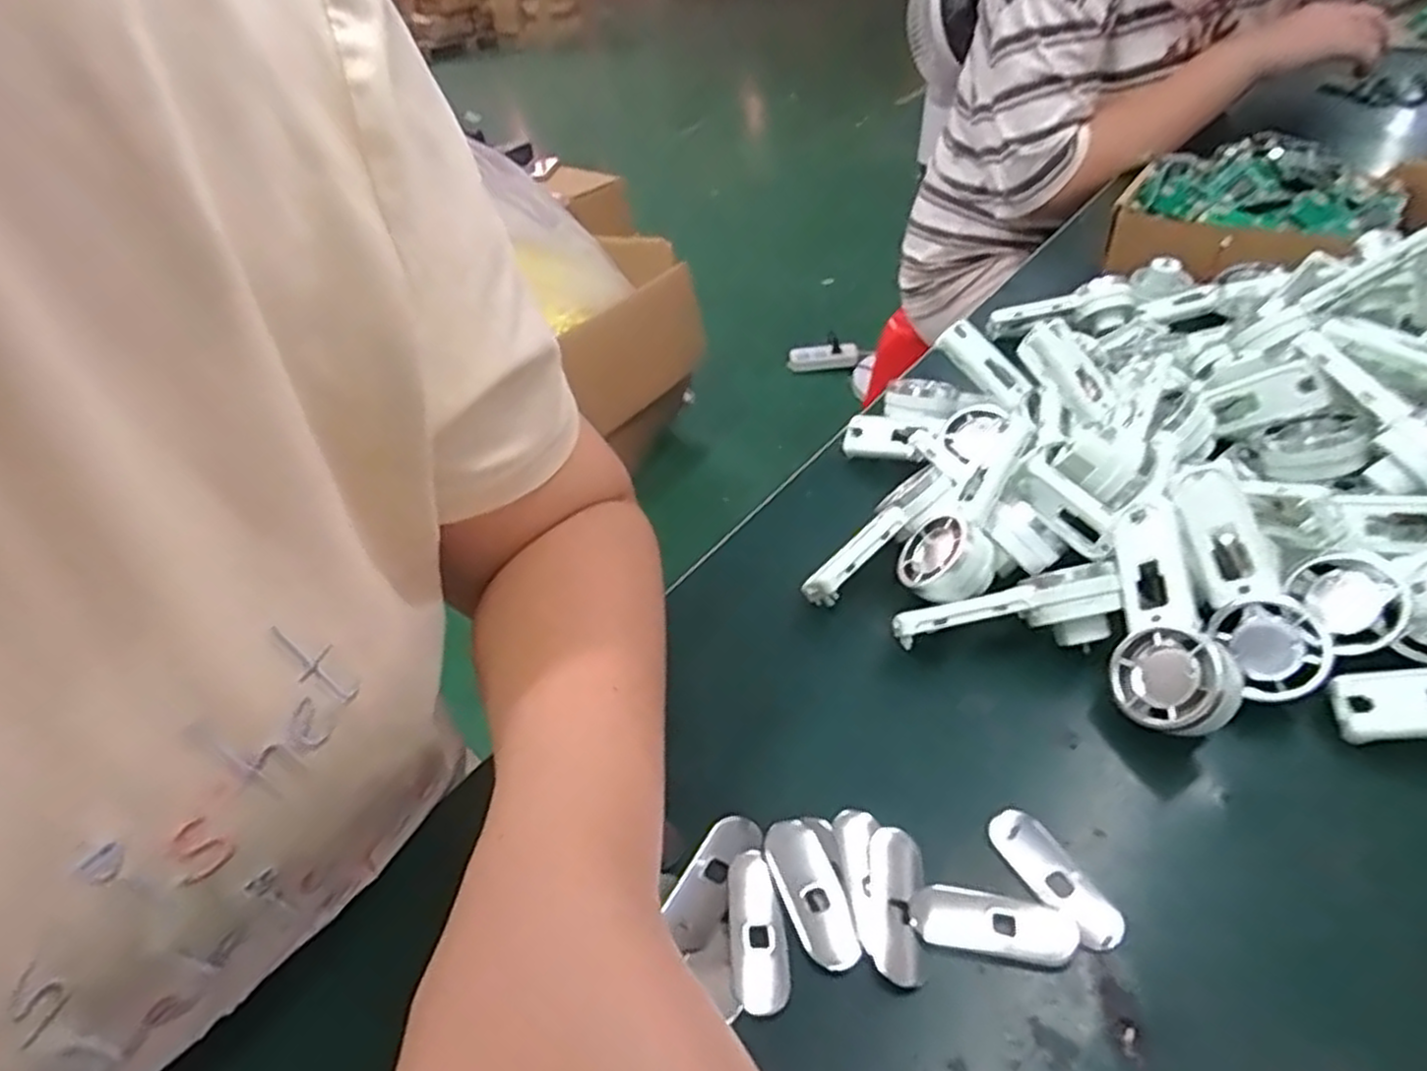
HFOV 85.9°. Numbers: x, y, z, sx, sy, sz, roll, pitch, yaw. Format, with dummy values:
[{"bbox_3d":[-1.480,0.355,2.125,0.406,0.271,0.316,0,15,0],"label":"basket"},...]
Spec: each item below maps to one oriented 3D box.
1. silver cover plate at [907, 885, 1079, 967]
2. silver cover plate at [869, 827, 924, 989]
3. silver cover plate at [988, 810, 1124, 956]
[{"bbox_3d":[0.090,0.127,0.249,0.050,0.004,0.020,9,43,14],"label":"silver cover plate"},{"bbox_3d":[0.061,0.122,0.257,0.017,0.004,0.049,4,42,9],"label":"silver cover plate"},{"bbox_3d":[0.115,0.115,0.260,0.019,0.005,0.051,-20,43,-17],"label":"silver cover plate"}]

